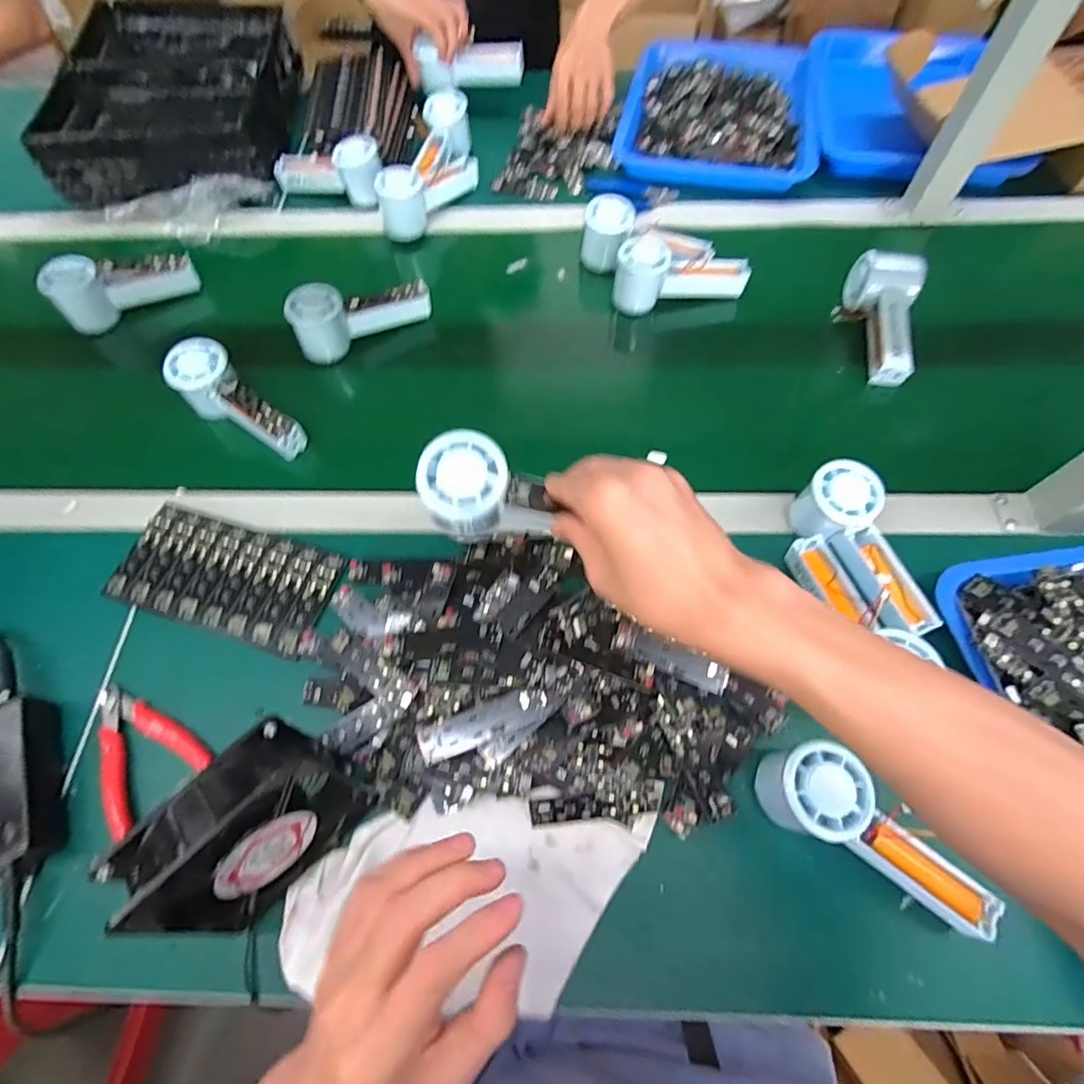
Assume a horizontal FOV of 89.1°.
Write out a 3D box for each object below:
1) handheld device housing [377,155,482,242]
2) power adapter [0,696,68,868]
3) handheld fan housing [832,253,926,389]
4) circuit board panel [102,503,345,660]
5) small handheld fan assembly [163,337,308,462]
[{"bbox_3d":[-0.145,-0.458,0.703,0.047,0.064,0.153,30,68,15],"label":"handheld device housing"},{"bbox_3d":[-0.387,0.176,0.403,0.050,0.033,0.113,-19,65,-8],"label":"power adapter"},{"bbox_3d":[0.367,-0.234,0.591,0.070,0.056,0.149,3,77,3],"label":"handheld fan housing"},{"bbox_3d":[-0.281,0.031,0.492,0.193,0.006,0.094,16,65,9],"label":"circuit board panel"},{"bbox_3d":[-0.306,-0.142,0.564,0.155,0.061,0.059,35,69,2],"label":"small handheld fan assembly"}]

